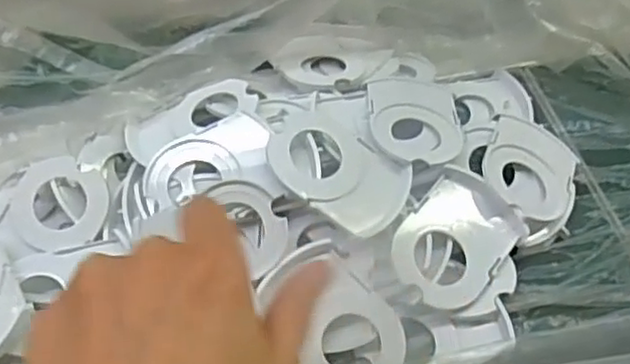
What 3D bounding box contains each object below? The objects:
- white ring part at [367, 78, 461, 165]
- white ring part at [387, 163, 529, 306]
[{"bbox_3d":[0.060,-0.039,0.395,0.053,0.010,0.070,-2,51,0],"label":"white ring part"},{"bbox_3d":[0.076,0.029,0.354,0.052,0.016,0.074,28,57,22],"label":"white ring part"}]

